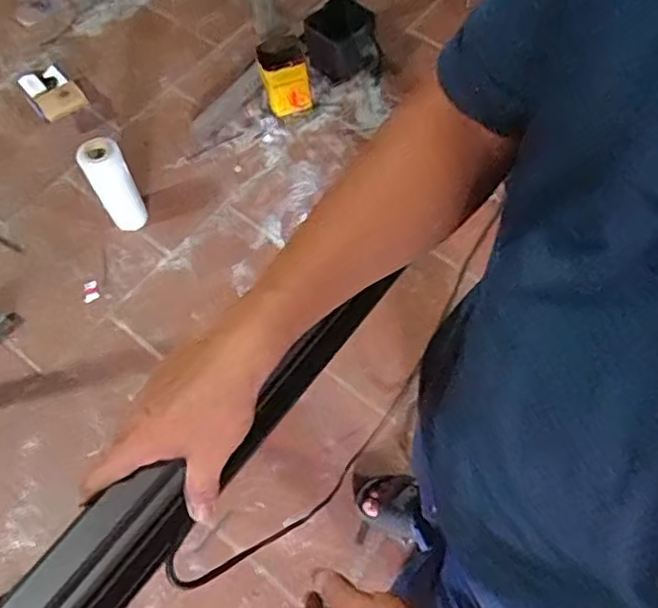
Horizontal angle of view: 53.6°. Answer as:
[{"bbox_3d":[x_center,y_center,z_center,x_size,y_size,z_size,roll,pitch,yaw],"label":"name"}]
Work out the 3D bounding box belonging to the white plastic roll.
[{"bbox_3d":[-0.505,-0.273,1.547,0.095,0.249,0.087,-30,65,-14],"label":"white plastic roll"}]

